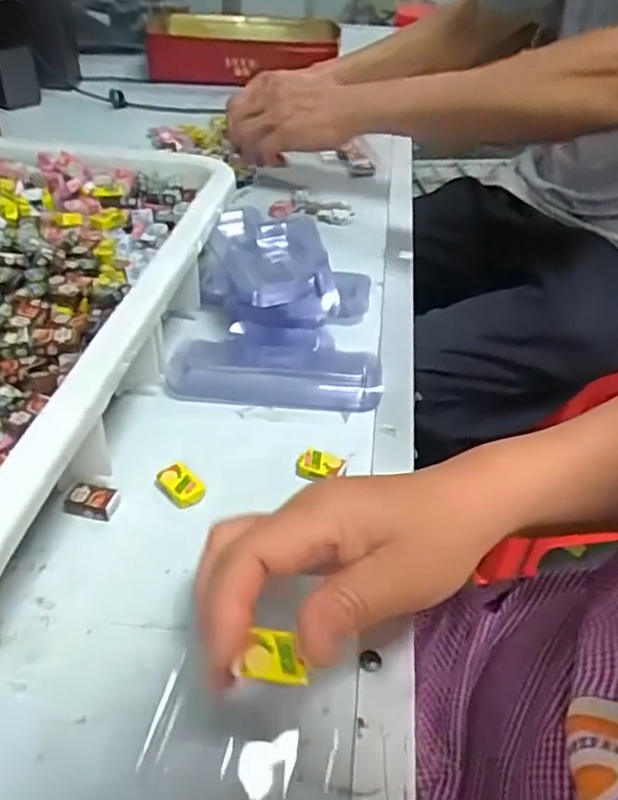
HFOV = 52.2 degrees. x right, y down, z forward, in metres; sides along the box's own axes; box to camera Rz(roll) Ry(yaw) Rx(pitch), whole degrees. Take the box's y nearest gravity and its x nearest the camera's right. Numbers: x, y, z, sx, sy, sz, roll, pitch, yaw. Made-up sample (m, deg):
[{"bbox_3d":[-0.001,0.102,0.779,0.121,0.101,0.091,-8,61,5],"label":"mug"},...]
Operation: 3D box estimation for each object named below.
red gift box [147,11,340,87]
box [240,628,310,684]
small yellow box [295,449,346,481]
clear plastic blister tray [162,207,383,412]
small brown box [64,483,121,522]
[{"bbox_3d":[-0.104,-0.569,1.020,0.286,0.078,0.239,2,40,0],"label":"red gift box"},{"bbox_3d":[-0.011,0.090,0.223,0.022,0.006,0.016,6,40,4],"label":"box"},{"bbox_3d":[0.006,0.039,0.365,0.027,0.012,0.017,9,40,8],"label":"small yellow box"},{"bbox_3d":[-0.017,-0.070,0.456,0.140,0.051,0.175,4,40,1],"label":"clear plastic blister tray"},{"bbox_3d":[-0.116,0.055,0.336,0.028,0.008,0.017,10,41,8],"label":"small brown box"}]

